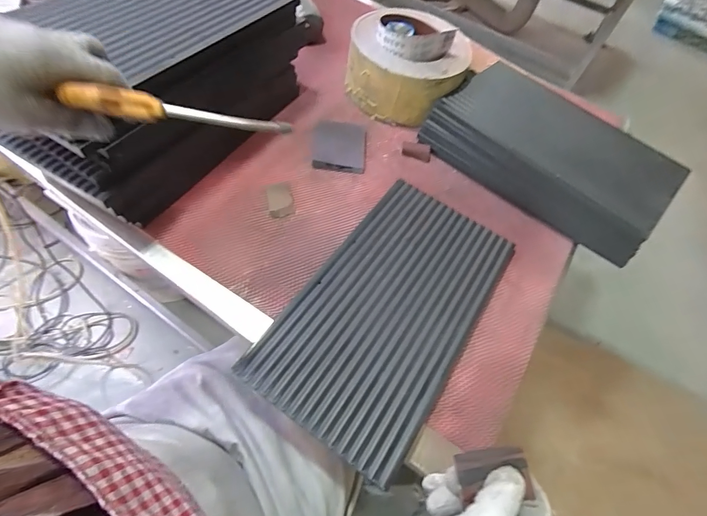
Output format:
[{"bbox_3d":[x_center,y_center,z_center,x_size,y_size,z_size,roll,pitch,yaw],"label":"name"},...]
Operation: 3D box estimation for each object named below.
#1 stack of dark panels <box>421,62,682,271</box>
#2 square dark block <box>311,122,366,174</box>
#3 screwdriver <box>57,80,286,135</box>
[{"bbox_3d":[0.393,-0.219,0.746,0.435,0.068,0.307,39,62,16],"label":"stack of dark panels"},{"bbox_3d":[-0.028,-0.214,0.720,0.102,0.021,0.112,4,58,-6],"label":"square dark block"},{"bbox_3d":[-0.132,-0.113,0.288,0.163,0.024,0.021,4,54,-16],"label":"screwdriver"}]

